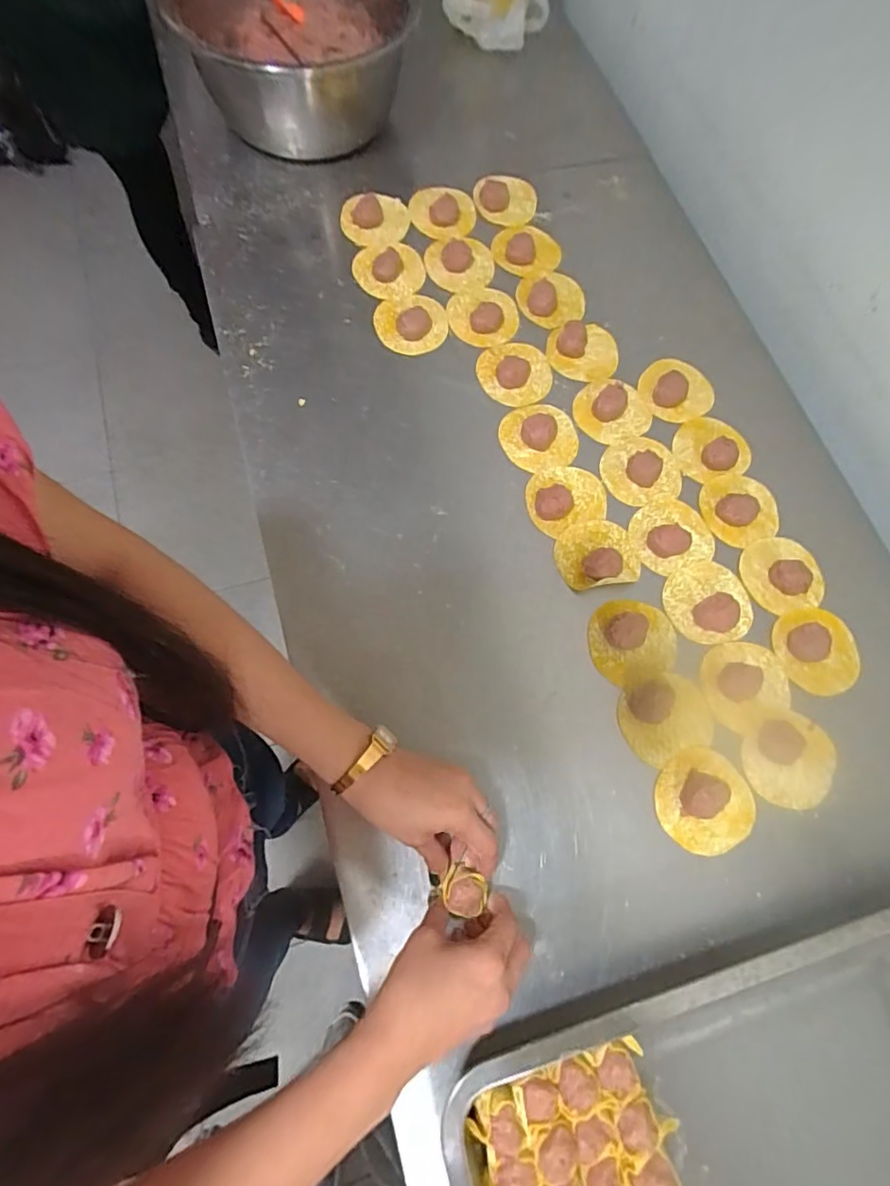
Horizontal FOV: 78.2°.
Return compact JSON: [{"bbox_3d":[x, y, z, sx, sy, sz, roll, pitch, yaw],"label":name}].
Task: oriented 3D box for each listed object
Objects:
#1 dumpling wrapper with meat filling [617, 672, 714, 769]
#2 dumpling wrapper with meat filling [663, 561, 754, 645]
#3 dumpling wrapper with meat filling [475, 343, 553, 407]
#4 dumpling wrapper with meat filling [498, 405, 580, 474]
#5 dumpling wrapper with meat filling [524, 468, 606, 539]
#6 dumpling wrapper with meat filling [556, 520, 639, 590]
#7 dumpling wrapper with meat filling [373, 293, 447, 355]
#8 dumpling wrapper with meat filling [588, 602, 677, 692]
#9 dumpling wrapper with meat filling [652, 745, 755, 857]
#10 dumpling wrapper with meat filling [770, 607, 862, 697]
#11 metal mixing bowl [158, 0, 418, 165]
[{"bbox_3d":[0.199,0.108,0.485,0.085,0.018,0.071,-22,74,-9],"label":"dumpling wrapper with meat filling"},{"bbox_3d":[0.257,0.006,0.524,0.083,0.017,0.081,1,72,-2],"label":"dumpling wrapper with meat filling"},{"bbox_3d":[0.079,-0.248,0.605,0.082,0.011,0.079,1,72,-2],"label":"dumpling wrapper with meat filling"},{"bbox_3d":[0.102,-0.167,0.579,0.085,0.012,0.075,-18,74,-8],"label":"dumpling wrapper with meat filling"},{"bbox_3d":[0.123,-0.101,0.551,0.084,0.023,0.070,-22,74,-9],"label":"dumpling wrapper with meat filling"},{"bbox_3d":[0.149,-0.041,0.533,0.080,0.019,0.069,-8,72,-5],"label":"dumpling wrapper with meat filling"},{"bbox_3d":[-0.038,-0.307,0.619,0.080,0.012,0.078,1,72,-2],"label":"dumpling wrapper with meat filling"},{"bbox_3d":[0.179,0.042,0.514,0.084,0.014,0.075,-18,74,-8],"label":"dumpling wrapper with meat filling"},{"bbox_3d":[0.224,0.176,0.462,0.083,0.021,0.079,1,72,-2],"label":"dumpling wrapper with meat filling"},{"bbox_3d":[0.355,0.056,0.519,0.077,0.011,0.078,0,72,-3],"label":"dumpling wrapper with meat filling"},{"bbox_3d":[-0.190,-0.690,0.687,0.258,0.136,0.302,-23,74,-9],"label":"metal mixing bowl"}]

